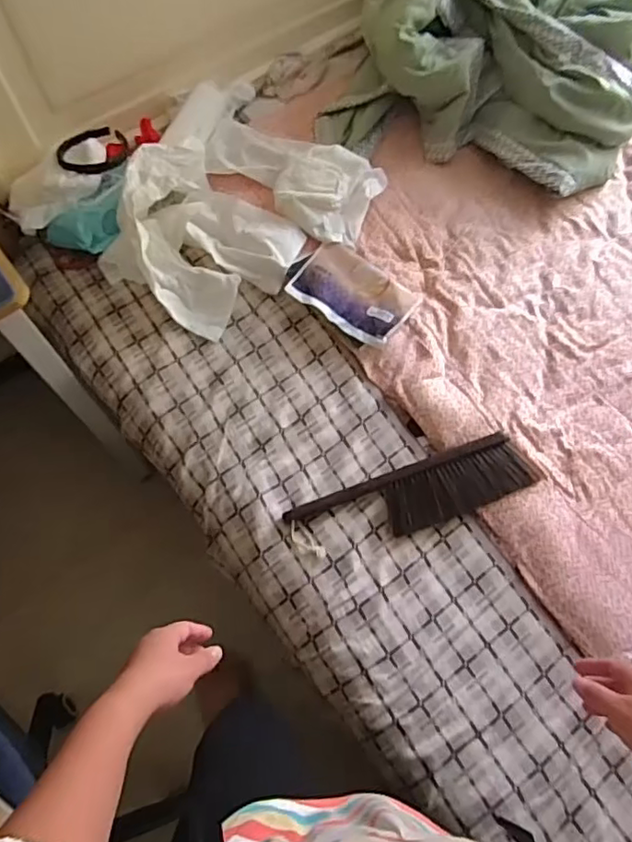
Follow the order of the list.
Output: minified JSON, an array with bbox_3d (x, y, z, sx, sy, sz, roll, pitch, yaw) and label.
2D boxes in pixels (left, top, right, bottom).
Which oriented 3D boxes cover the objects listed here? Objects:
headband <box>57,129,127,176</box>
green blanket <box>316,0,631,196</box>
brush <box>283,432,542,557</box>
[{"bbox_3d":[-0.400,-0.491,1.064,0.092,0.027,0.141,40,58,-2],"label":"headband"},{"bbox_3d":[0.389,-0.767,1.144,0.571,0.209,0.592,19,67,9],"label":"green blanket"},{"bbox_3d":[0.147,0.112,0.869,0.369,0.033,0.097,-20,67,-8],"label":"brush"}]

